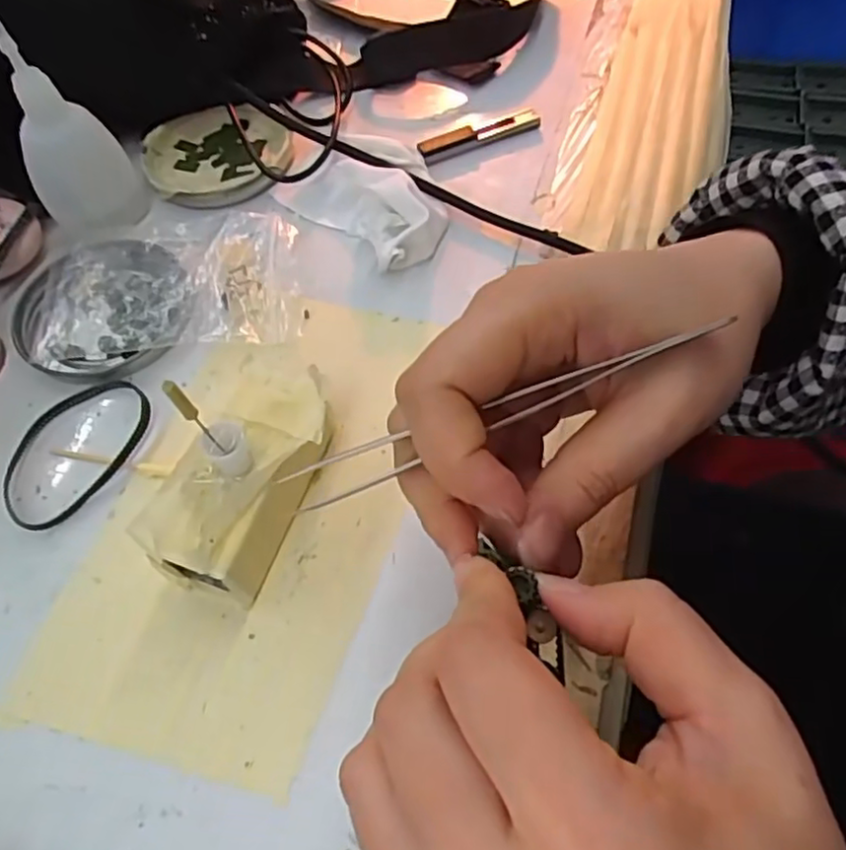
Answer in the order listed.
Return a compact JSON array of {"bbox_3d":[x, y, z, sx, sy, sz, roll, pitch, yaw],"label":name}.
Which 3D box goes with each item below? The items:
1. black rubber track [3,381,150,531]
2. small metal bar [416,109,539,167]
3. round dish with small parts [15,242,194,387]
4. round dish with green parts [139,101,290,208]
[{"bbox_3d":[-0.144,0.009,0.278,0.047,0.004,0.070,34,67,21],"label":"black rubber track"},{"bbox_3d":[0.030,-0.155,0.359,0.069,0.010,0.012,-22,61,-9],"label":"small metal bar"},{"bbox_3d":[-0.149,-0.055,0.308,0.078,0.010,0.081,-2,60,3],"label":"round dish with small parts"},{"bbox_3d":[-0.113,-0.147,0.365,0.081,0.014,0.072,-4,60,1],"label":"round dish with green parts"}]

